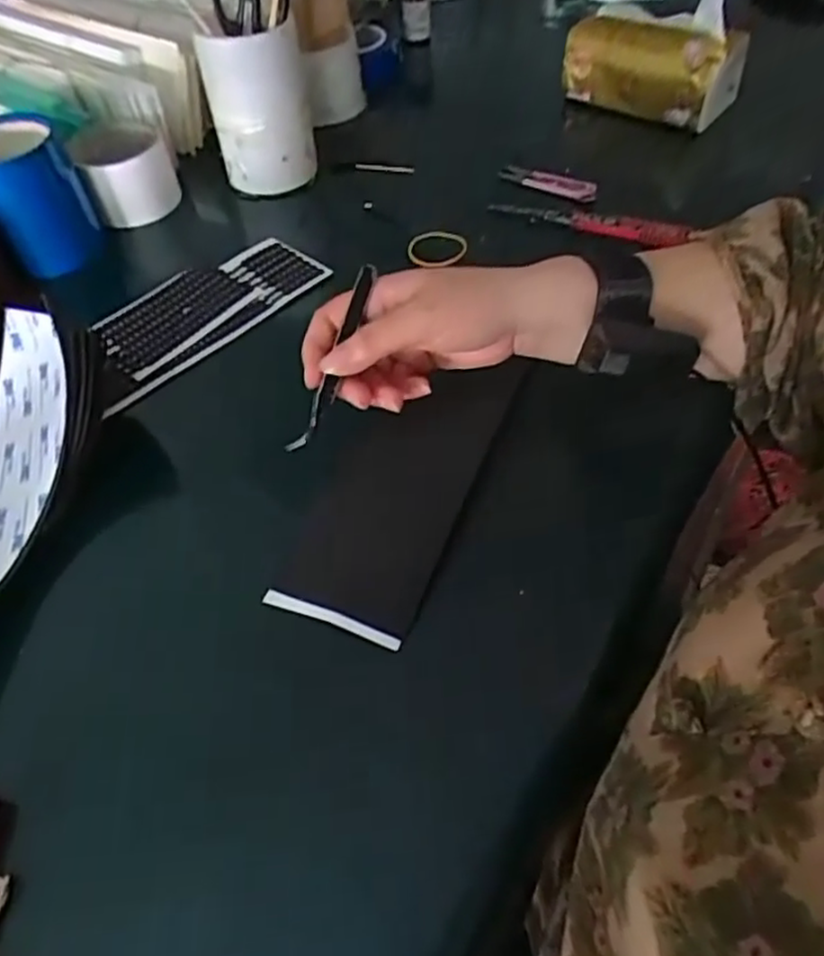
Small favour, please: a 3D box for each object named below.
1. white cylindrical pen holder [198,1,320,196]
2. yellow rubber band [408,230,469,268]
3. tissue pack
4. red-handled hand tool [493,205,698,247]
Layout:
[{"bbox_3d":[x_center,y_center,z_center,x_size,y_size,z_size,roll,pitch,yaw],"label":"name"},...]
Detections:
[{"bbox_3d":[-0.142,-0.348,0.656,0.088,0.137,0.080,-2,52,3],"label":"white cylindrical pen holder"},{"bbox_3d":[0.021,-0.198,0.606,0.045,0.008,0.048,-2,58,3],"label":"yellow rubber band"},{"bbox_3d":[0.241,-0.418,0.713,0.172,0.070,0.075,21,57,19],"label":"tissue pack"},{"bbox_3d":[0.153,-0.223,0.607,0.169,0.011,0.023,16,55,17],"label":"red-handled hand tool"}]

